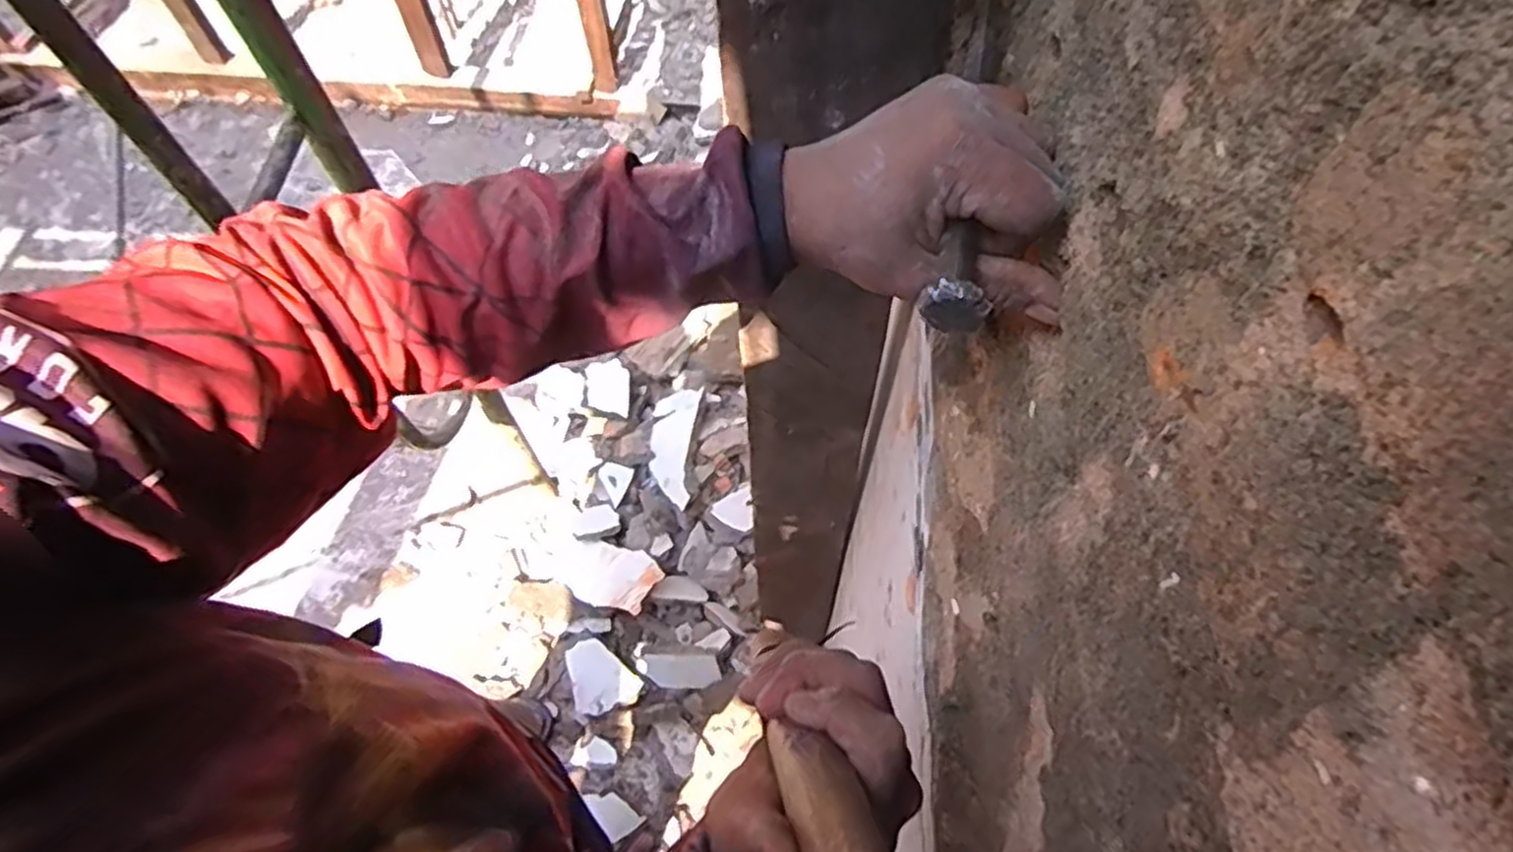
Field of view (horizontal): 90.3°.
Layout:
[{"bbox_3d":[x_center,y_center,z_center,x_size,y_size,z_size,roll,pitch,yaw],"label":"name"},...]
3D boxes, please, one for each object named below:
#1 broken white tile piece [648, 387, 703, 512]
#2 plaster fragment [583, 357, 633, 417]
[{"bbox_3d":[-0.167,0.045,1.507,0.111,0.023,0.272,-15,51,29],"label":"broken white tile piece"},{"bbox_3d":[-0.316,-0.081,1.609,0.092,0.026,0.148,-9,60,-5],"label":"plaster fragment"}]

